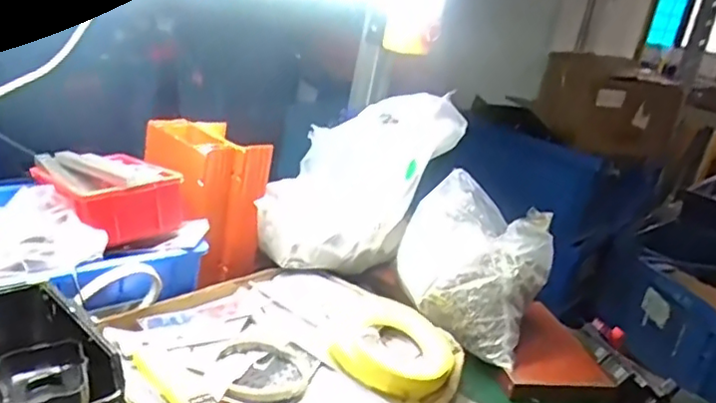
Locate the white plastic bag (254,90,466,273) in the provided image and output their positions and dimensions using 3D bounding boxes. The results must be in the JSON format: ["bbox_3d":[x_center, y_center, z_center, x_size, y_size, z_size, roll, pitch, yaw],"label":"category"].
[{"bbox_3d":[0.004,-0.024,0.736,0.208,0.191,0.142,13,18,3],"label":"white plastic bag"}]

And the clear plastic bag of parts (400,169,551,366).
[{"bbox_3d":[0.126,0.074,0.697,0.164,0.156,0.109,24,21,33],"label":"clear plastic bag of parts"}]

